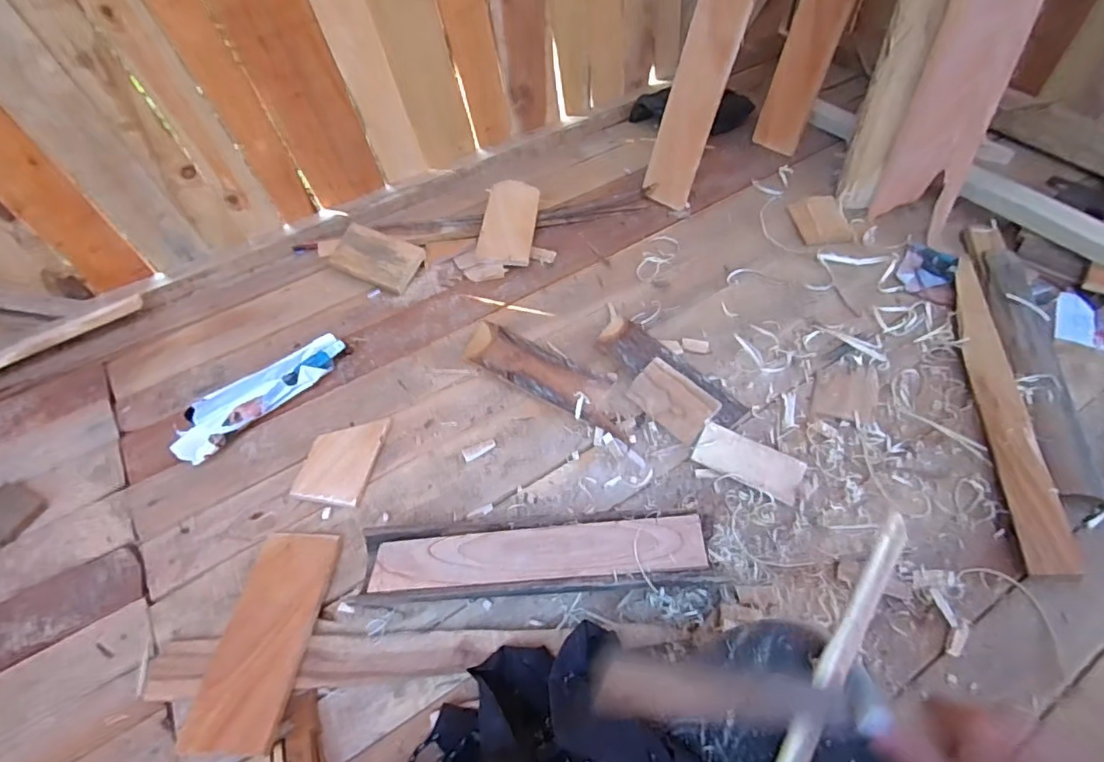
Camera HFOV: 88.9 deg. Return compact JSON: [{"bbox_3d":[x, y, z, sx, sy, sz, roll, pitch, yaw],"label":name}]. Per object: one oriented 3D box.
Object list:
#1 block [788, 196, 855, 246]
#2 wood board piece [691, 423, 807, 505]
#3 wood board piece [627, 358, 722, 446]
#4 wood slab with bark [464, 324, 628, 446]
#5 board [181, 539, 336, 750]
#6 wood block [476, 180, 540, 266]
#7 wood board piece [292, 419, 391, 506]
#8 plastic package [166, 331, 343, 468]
[{"bbox_3d":[0.490,-0.290,1.024,0.088,0.017,0.129,-4,53,1],"label":"block"},{"bbox_3d":[0.258,0.106,0.737,0.135,0.011,0.055,25,81,15],"label":"wood board piece"},{"bbox_3d":[0.169,0.026,0.790,0.121,0.011,0.070,42,100,30],"label":"wood board piece"},{"bbox_3d":[-0.006,-0.013,0.864,0.302,0.028,0.080,28,60,22],"label":"wood slab with bark"},{"bbox_3d":[-0.326,0.285,0.643,0.099,0.013,0.231,4,51,1],"label":"board"},{"bbox_3d":[-0.078,-0.291,1.027,0.095,0.016,0.192,4,62,5],"label":"wood block"},{"bbox_3d":[-0.291,0.106,0.782,0.090,0.018,0.131,6,54,9],"label":"wood board piece"},{"bbox_3d":[-0.433,0.017,0.840,0.080,0.044,0.269,34,63,25],"label":"plastic package"}]

